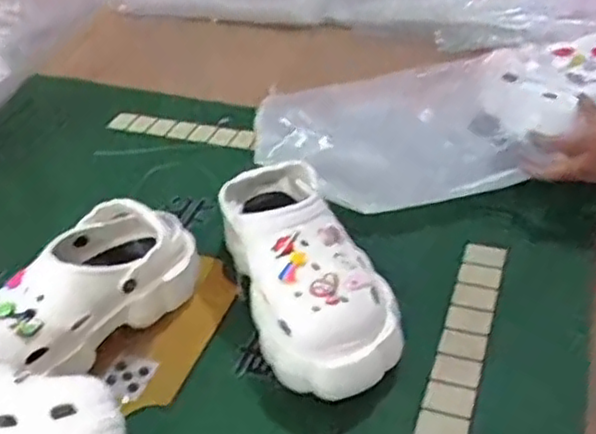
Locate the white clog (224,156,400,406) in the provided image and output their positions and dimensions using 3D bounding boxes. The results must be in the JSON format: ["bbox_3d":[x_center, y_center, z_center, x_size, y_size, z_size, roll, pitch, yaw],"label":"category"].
[{"bbox_3d":[0.003,0.040,0.650,0.119,0.100,0.257,-15,38,-14],"label":"white clog"}]

